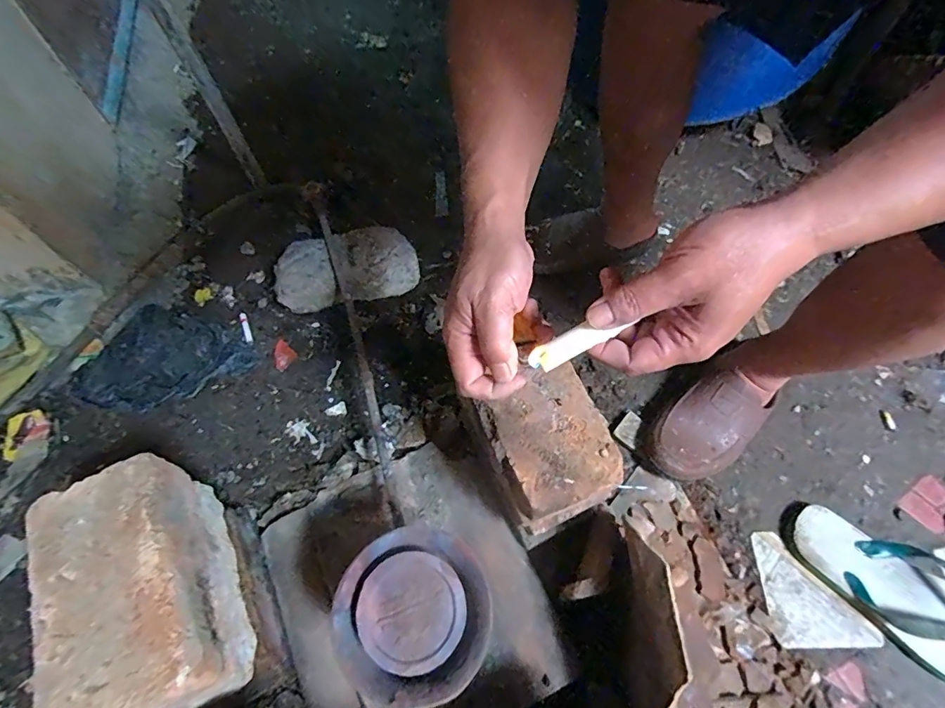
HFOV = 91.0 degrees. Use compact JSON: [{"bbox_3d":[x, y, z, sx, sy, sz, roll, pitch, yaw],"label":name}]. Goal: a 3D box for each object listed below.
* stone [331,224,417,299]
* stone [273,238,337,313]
[{"bbox_3d":[-0.154,-0.142,0.754,0.112,0.074,0.120,1,61,-1],"label":"stone"},{"bbox_3d":[-0.267,-0.123,0.745,0.091,0.070,0.105,-12,62,-8],"label":"stone"}]

